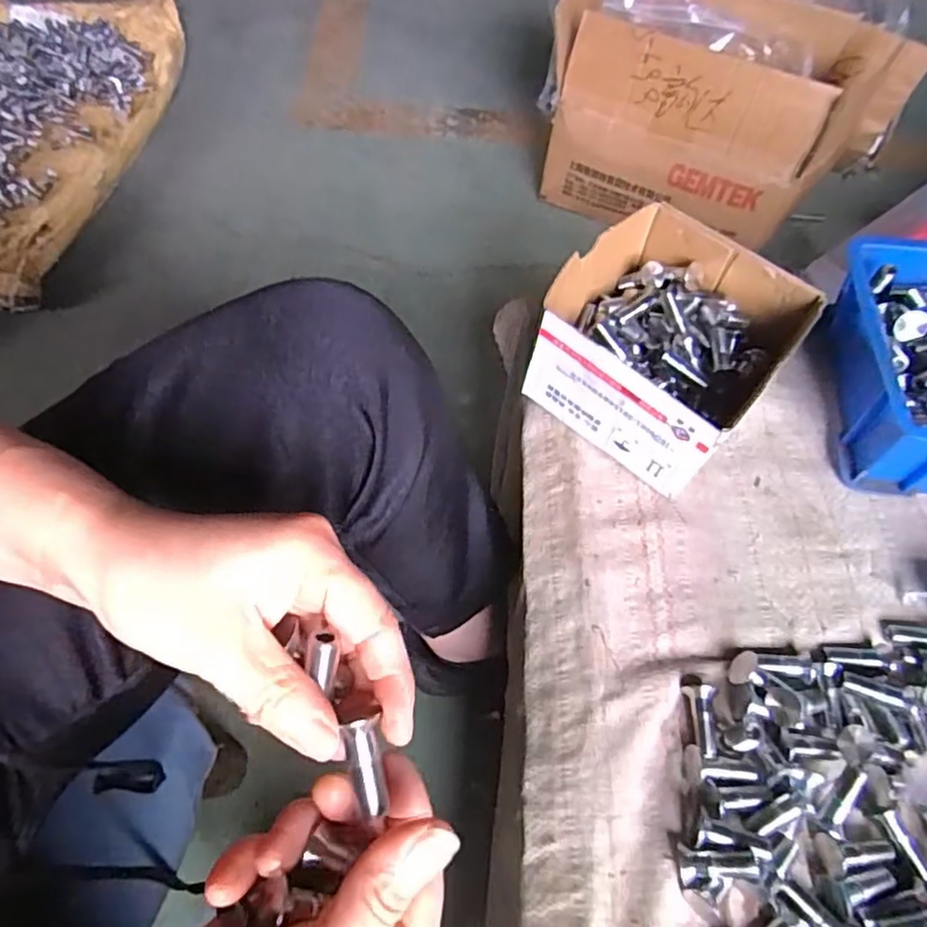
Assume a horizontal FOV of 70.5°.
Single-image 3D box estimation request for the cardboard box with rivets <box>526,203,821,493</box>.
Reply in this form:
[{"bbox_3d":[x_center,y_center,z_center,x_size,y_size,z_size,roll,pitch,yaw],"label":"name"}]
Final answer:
[{"bbox_3d":[0.132,-0.079,0.452,0.141,0.092,0.150,38,62,16],"label":"cardboard box with rivets"}]

